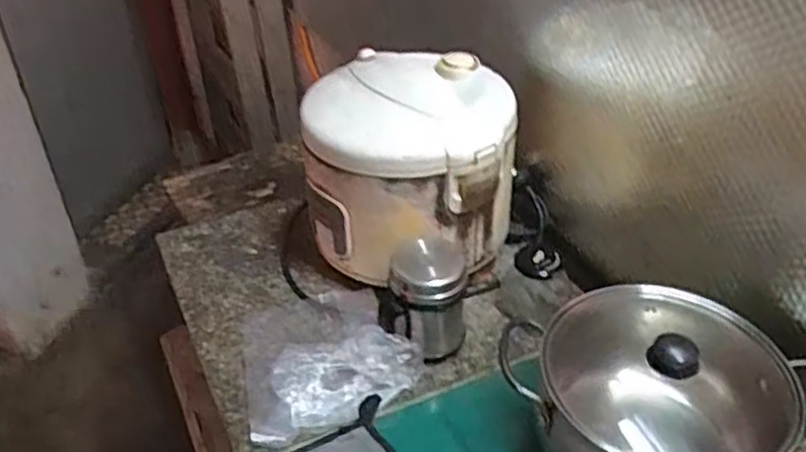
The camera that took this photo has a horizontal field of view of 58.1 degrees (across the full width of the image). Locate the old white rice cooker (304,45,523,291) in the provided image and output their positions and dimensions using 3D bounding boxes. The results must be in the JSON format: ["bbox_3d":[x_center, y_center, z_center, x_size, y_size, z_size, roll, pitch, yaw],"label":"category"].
[{"bbox_3d":[0.011,-0.077,0.921,0.253,0.213,0.207,1,38,2],"label":"old white rice cooker"}]

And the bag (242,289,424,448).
[{"bbox_3d":[-0.089,0.139,0.830,0.187,0.062,0.202,-9,39,-11],"label":"bag"}]

